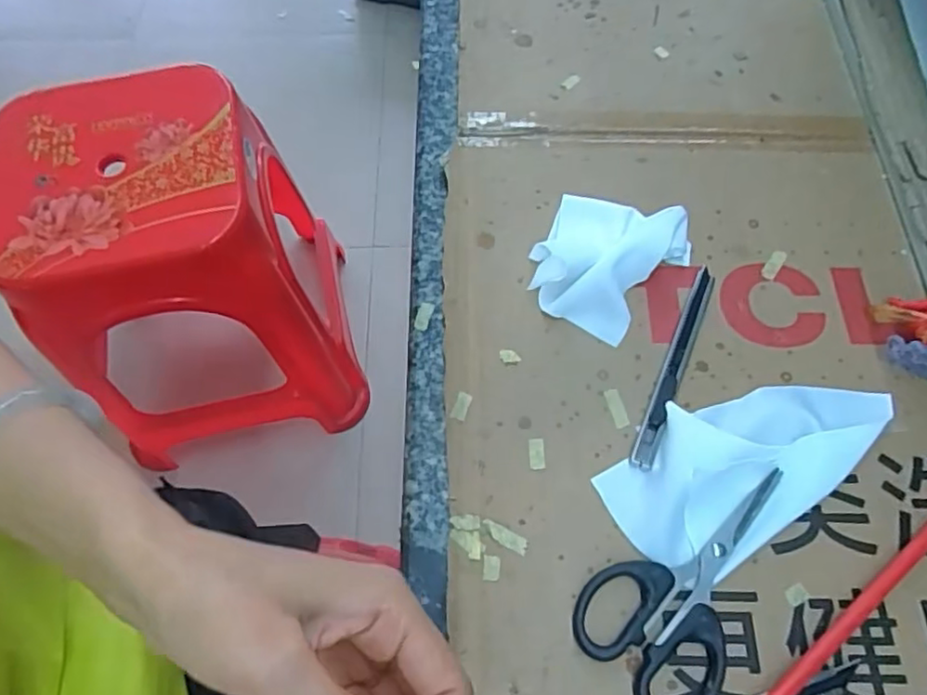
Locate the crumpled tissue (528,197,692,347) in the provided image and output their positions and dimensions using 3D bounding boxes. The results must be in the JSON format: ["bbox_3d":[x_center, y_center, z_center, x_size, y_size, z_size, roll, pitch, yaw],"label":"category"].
[{"bbox_3d":[0.081,-0.051,0.363,0.077,0.028,0.083,25,68,12],"label":"crumpled tissue"}]

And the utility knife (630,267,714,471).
[{"bbox_3d":[0.115,0.007,0.347,0.011,0.011,0.128,23,67,11],"label":"utility knife"}]

